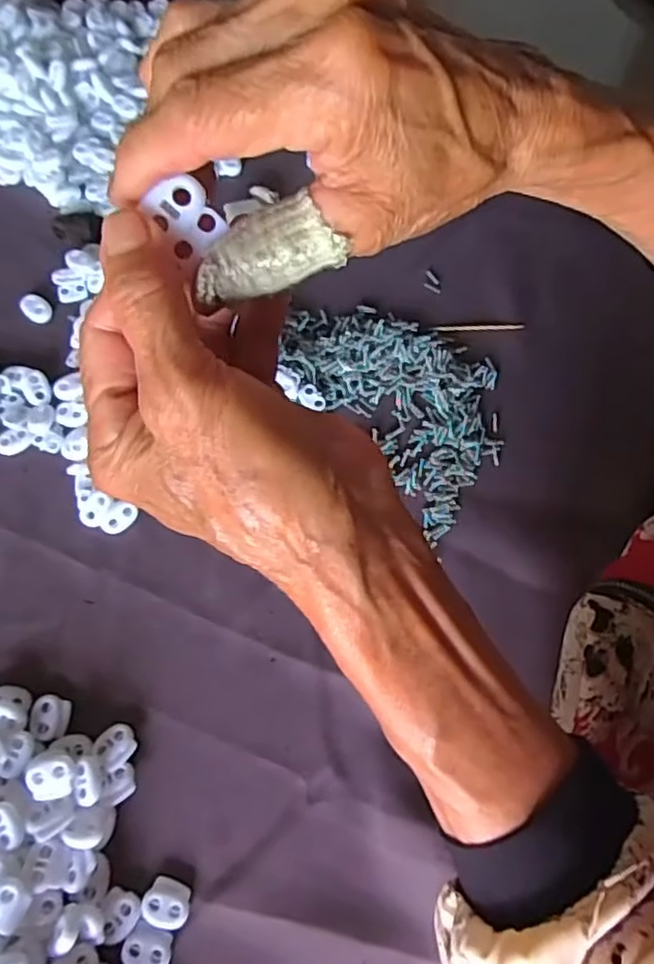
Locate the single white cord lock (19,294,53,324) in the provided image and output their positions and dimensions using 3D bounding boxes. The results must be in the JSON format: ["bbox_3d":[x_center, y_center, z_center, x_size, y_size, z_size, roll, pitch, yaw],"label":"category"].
[{"bbox_3d":[-0.192,-0.114,0.436,0.017,0.006,0.022,-37,74,-15],"label":"single white cord lock"}]

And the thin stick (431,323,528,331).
[{"bbox_3d":[0.101,-0.104,0.445,0.062,0.005,0.005,-1,68,-2],"label":"thin stick"}]

